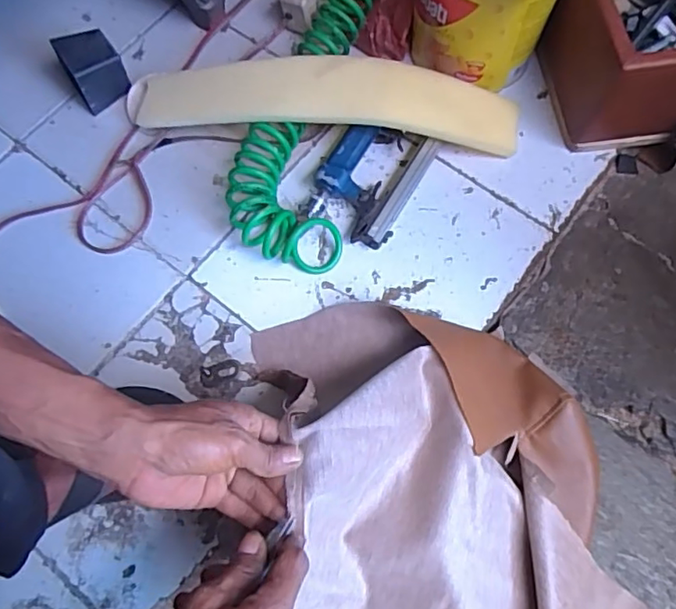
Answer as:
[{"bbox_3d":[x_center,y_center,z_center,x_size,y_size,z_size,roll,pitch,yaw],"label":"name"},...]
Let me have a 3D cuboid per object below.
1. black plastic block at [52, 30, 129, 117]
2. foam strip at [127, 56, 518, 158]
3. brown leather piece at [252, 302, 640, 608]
[{"bbox_3d":[-0.301,-0.292,0.723,0.064,0.066,0.067,-28,71,-7],"label":"black plastic block"},{"bbox_3d":[-0.023,-0.234,0.694,0.463,0.078,0.086,3,70,4],"label":"foam strip"},{"bbox_3d":[0.096,0.193,0.487,0.322,0.145,0.441,-3,69,2],"label":"brown leather piece"}]

